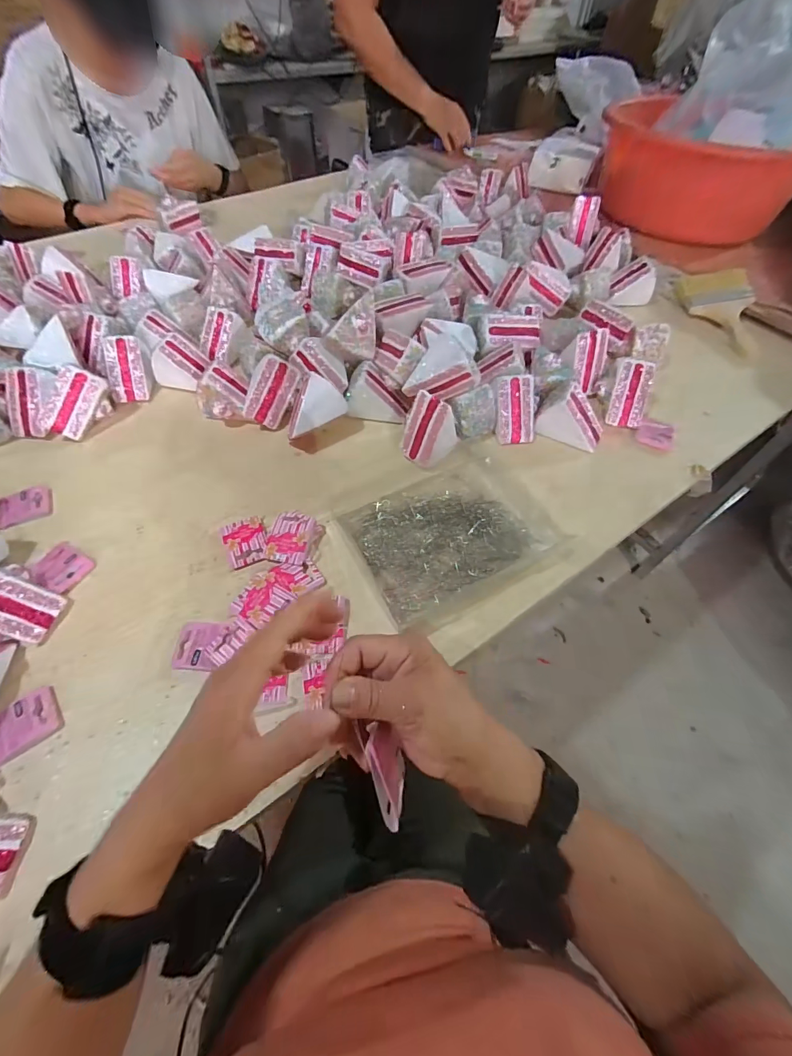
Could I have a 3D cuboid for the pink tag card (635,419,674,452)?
[{"bbox_3d":[0.368,-0.134,0.585,0.049,0.005,0.050,22,59,10],"label":"pink tag card"}]

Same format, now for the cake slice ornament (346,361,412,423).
[{"bbox_3d":[-0.024,-0.181,0.563,0.084,0.061,0.054,7,58,2],"label":"cake slice ornament"}]

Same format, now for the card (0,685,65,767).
[{"bbox_3d":[-0.319,0.167,0.351,0.054,0.008,0.045,-35,66,-22],"label":"card"}]

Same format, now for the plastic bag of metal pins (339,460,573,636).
[{"bbox_3d":[0.067,0.001,0.486,0.227,0.018,0.159,-25,63,-18],"label":"plastic bag of metal pins"}]

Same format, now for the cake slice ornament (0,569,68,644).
[{"bbox_3d":[-0.360,0.070,0.381,0.065,0.062,0.055,12,58,5],"label":"cake slice ornament"}]

